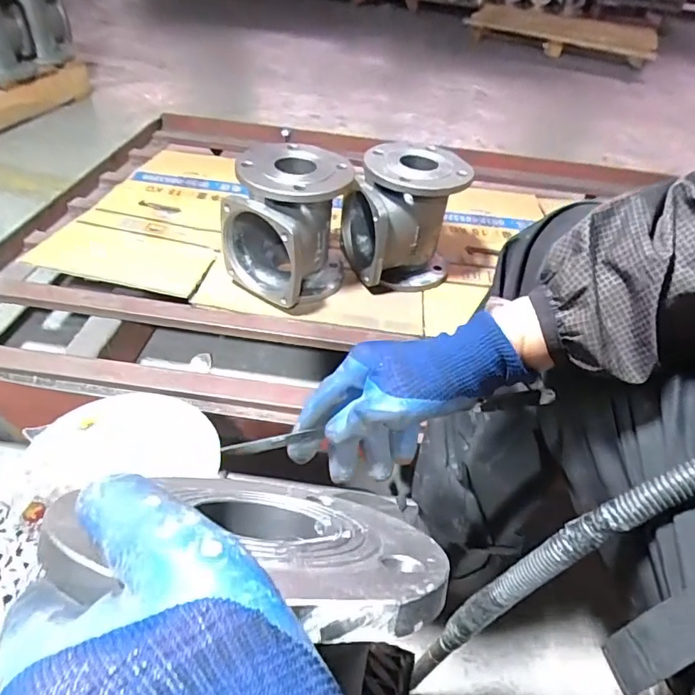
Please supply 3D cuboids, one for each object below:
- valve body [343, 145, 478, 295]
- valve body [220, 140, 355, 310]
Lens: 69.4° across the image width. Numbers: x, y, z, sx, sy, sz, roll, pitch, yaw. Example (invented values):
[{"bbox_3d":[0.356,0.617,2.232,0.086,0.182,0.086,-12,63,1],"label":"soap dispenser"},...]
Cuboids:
[{"bbox_3d":[0.097,-0.226,0.876,0.187,0.196,0.153,-14,45,-23],"label":"valve body"},{"bbox_3d":[-0.092,-0.198,0.814,0.158,0.194,0.177,29,45,24],"label":"valve body"}]

